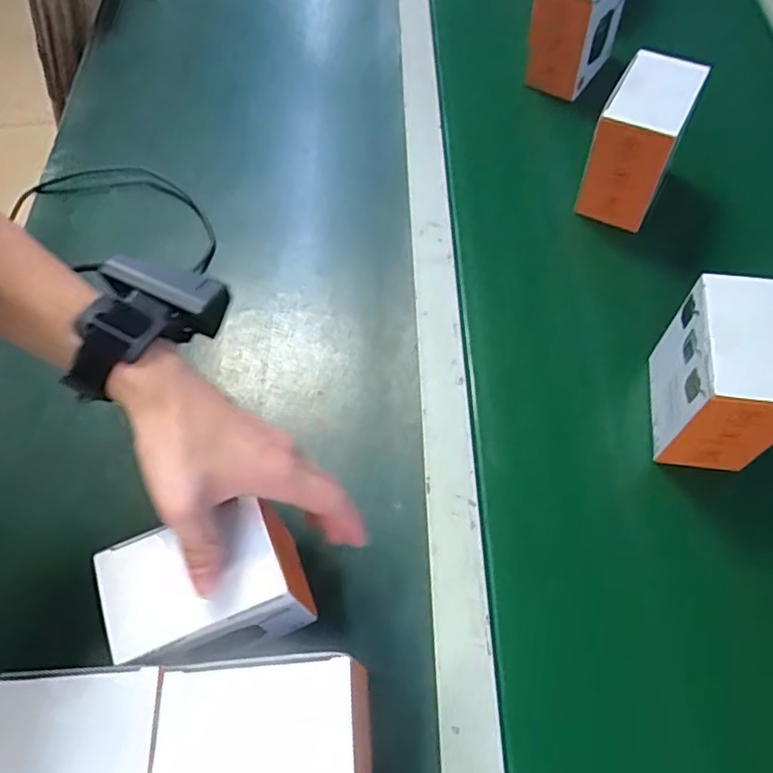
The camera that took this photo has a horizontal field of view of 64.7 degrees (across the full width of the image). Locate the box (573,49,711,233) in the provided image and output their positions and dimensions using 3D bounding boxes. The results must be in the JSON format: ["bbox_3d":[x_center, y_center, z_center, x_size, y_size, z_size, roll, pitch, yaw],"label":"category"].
[{"bbox_3d":[0.230,-0.220,0.555,0.073,0.112,0.094,24,65,16],"label":"box"}]

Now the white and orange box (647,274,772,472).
[{"bbox_3d":[0.236,-0.010,0.438,0.069,0.108,0.102,4,61,5],"label":"white and orange box"}]

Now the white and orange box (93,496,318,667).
[{"bbox_3d":[-0.103,0.127,0.380,0.105,0.101,0.070,-25,62,-10],"label":"white and orange box"}]

